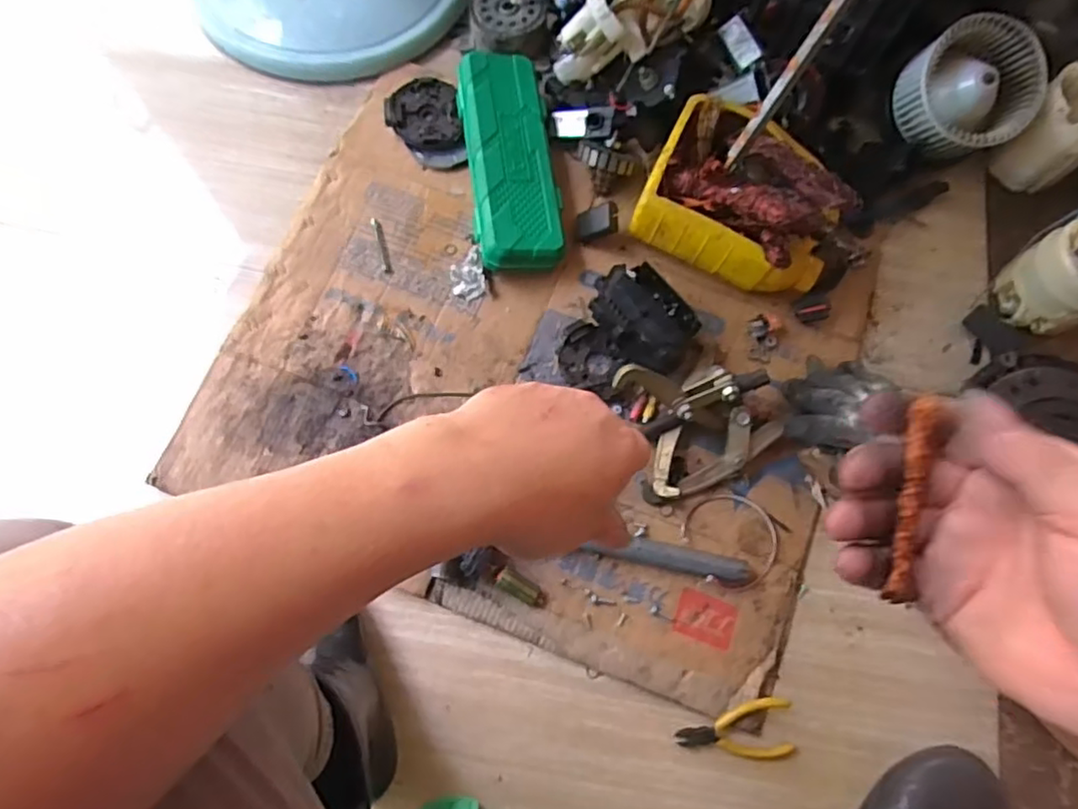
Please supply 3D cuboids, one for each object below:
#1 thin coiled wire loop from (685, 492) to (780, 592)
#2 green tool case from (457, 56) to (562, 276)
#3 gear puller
[{"bbox_3d":[0.208,0.143,0.699,0.096,0.011,0.103,3,72,-11],"label":"thin coiled wire loop"},{"bbox_3d":[-0.036,-0.295,0.794,0.104,0.061,0.287,-7,74,-4],"label":"green tool case"},{"bbox_3d":[0.174,0.013,0.681,0.167,0.110,0.131,-20,75,-7],"label":"gear puller"}]

